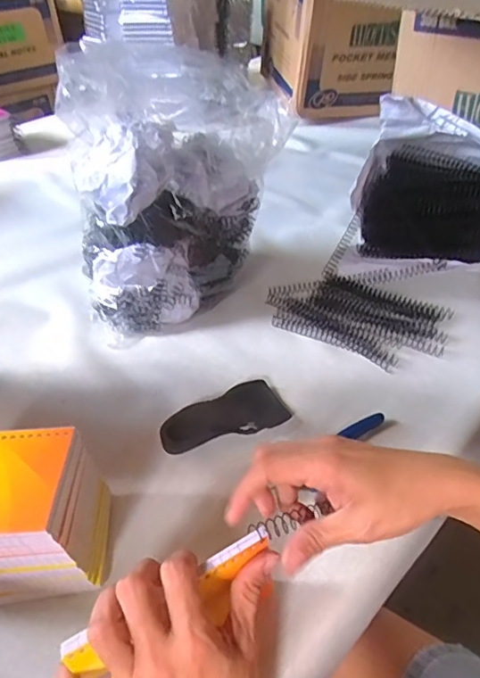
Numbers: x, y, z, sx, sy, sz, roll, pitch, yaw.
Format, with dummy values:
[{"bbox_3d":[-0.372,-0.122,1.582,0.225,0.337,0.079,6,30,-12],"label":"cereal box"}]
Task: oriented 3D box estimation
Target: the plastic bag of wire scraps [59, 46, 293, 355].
[{"bbox_3d":[-0.076,-0.165,0.569,0.237,0.277,0.147,-28,48,-26],"label":"plastic bag of wire scraps"}]

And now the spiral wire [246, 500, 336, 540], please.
[{"bbox_3d":[0.035,0.119,0.329,0.067,0.008,0.012,-3,36,-38],"label":"spiral wire"}]

